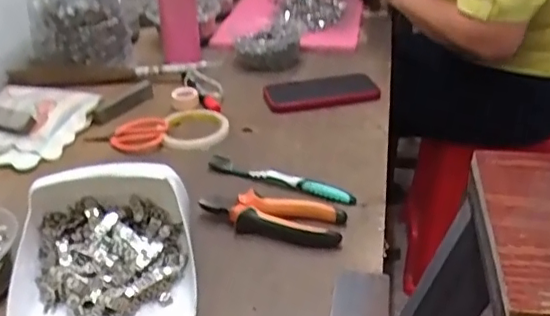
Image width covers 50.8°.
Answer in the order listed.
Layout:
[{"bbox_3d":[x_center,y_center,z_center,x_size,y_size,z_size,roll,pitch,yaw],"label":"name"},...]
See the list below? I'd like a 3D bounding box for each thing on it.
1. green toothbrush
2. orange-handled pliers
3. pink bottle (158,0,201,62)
[{"bbox_3d":[0.006,0.024,0.670,0.184,0.019,0.011,13,34,24],"label":"green toothbrush"},{"bbox_3d":[-0.002,0.059,0.602,0.148,0.023,0.054,7,32,15],"label":"orange-handled pliers"},{"bbox_3d":[-0.161,-0.263,0.957,0.061,0.203,0.052,-9,31,-11],"label":"pink bottle"}]

